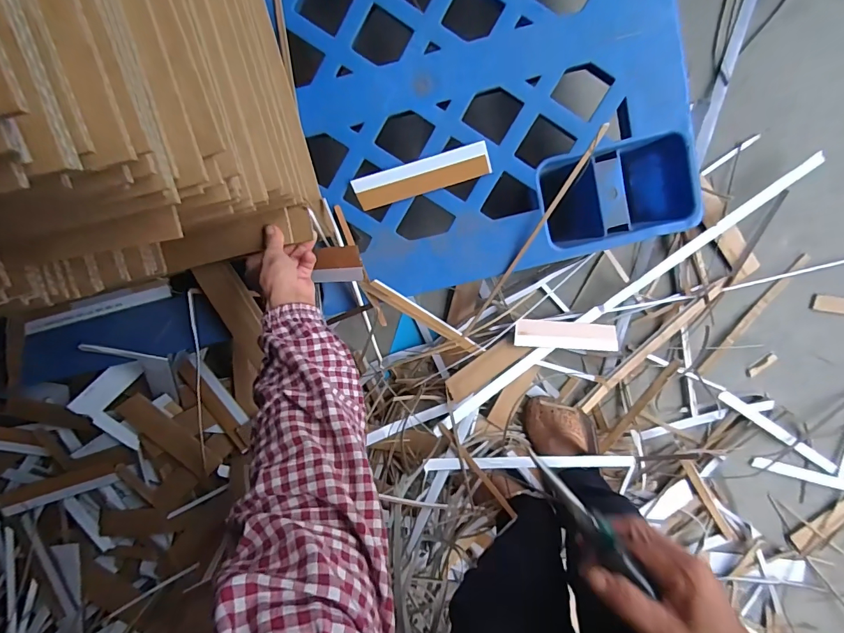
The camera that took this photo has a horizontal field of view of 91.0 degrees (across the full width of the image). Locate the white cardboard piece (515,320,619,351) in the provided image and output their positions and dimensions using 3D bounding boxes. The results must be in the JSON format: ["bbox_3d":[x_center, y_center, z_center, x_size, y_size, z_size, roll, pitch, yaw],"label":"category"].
[{"bbox_3d":[0.239,0.032,0.688,0.178,0.011,0.045,3,100,-10],"label":"white cardboard piece"}]

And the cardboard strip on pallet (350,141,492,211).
[{"bbox_3d":[0.000,-0.186,0.548,0.177,0.010,0.042,-16,100,4],"label":"cardboard strip on pallet"}]

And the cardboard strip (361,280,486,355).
[{"bbox_3d":[0.007,0.004,0.593,0.205,0.014,0.020,31,98,-22],"label":"cardboard strip"}]

